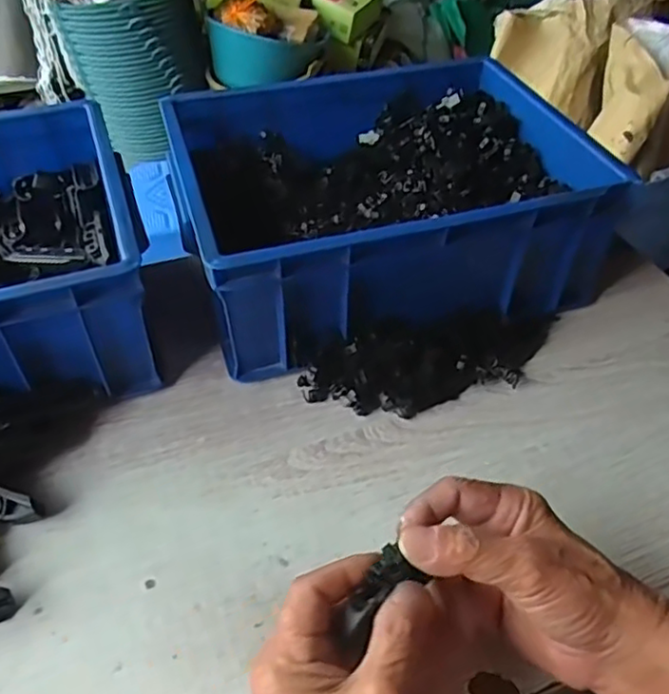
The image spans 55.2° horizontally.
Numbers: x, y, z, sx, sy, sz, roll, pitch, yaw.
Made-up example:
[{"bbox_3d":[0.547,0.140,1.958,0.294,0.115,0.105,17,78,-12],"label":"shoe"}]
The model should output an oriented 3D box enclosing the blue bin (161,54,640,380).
[{"bbox_3d":[0.039,-0.122,0.590,0.336,0.151,0.271,-12,47,-13],"label":"blue bin"}]

